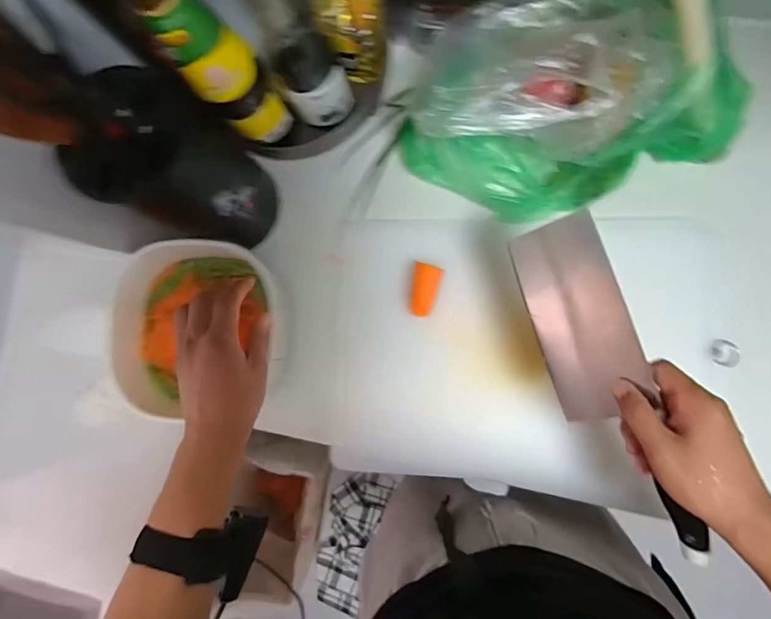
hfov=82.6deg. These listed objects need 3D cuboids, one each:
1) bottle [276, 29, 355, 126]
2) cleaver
[{"bbox_3d":[-0.076,-0.250,0.475,0.061,0.090,0.063,0,87,6],"label":"bottle"},{"bbox_3d":[0.189,0.065,0.385,0.080,0.017,0.290,-21,87,38],"label":"cleaver"}]

